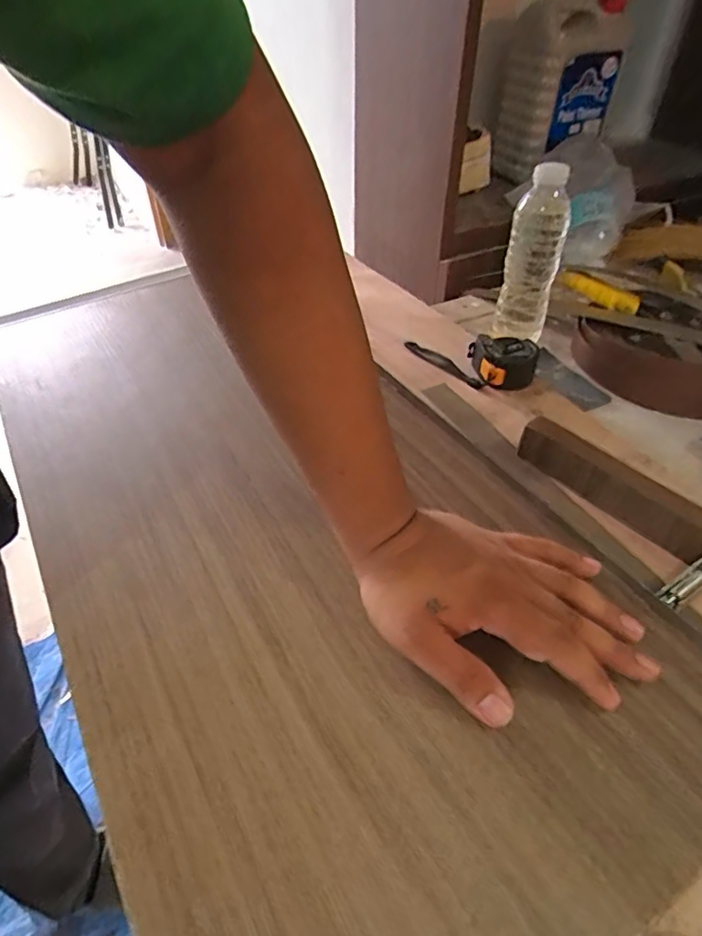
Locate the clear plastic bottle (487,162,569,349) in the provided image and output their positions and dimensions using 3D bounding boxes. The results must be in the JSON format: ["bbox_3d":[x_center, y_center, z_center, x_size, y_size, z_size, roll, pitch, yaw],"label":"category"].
[{"bbox_3d":[0.193,-0.222,0.583,0.058,0.171,0.050,16,46,16],"label":"clear plastic bottle"}]

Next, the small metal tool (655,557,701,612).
[{"bbox_3d":[0.224,0.075,0.361,0.052,0.014,0.017,-30,50,-12],"label":"small metal tool"}]

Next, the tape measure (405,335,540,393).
[{"bbox_3d":[0.120,-0.115,0.577,0.147,0.042,0.054,14,41,30],"label":"tape measure"}]

